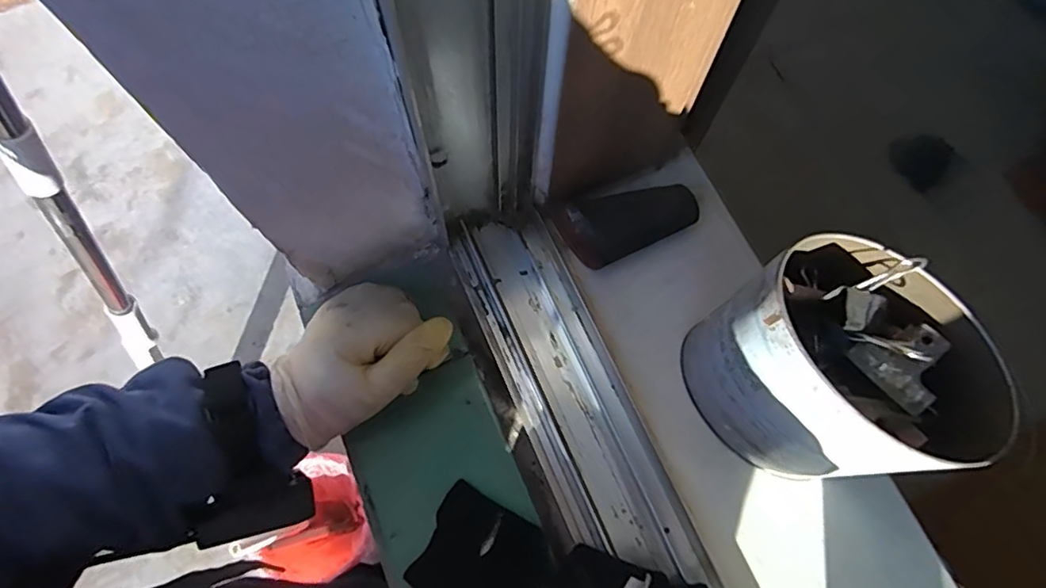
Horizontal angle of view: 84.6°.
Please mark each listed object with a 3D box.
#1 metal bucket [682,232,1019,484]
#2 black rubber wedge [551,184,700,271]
[{"bbox_3d":[0.161,0.043,0.317,0.119,0.129,0.089,40,75,12],"label":"metal bucket"},{"bbox_3d":[0.075,-0.053,0.410,0.094,0.017,0.049,-21,73,-8],"label":"black rubber wedge"}]

